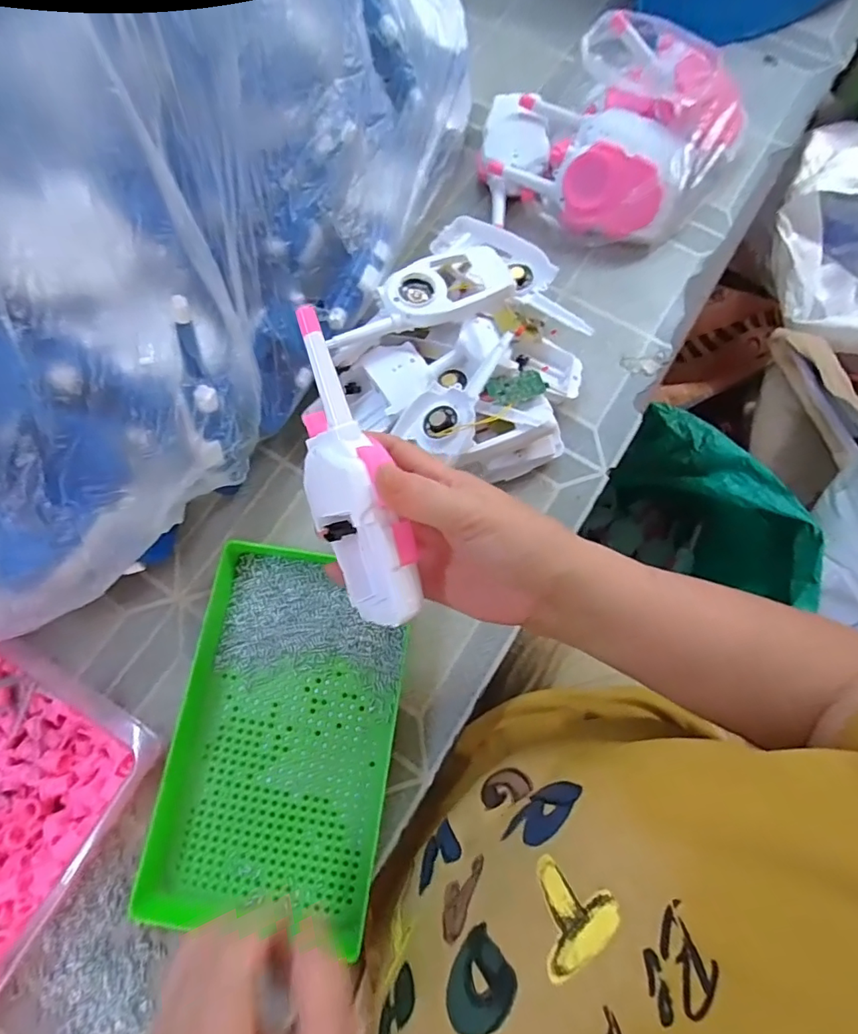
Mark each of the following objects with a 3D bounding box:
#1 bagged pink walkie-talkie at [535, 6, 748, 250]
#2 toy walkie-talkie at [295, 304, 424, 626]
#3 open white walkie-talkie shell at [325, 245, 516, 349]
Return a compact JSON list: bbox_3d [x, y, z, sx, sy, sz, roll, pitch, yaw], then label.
[{"bbox_3d":[0.191,-0.345,0.467,0.170,0.091,0.181,27,76,6],"label":"bagged pink walkie-talkie"},{"bbox_3d":[-0.045,-0.022,0.273,0.044,0.049,0.164,-16,98,-5],"label":"toy walkie-talkie"},{"bbox_3d":[-0.008,-0.175,0.411,0.157,0.017,0.057,-30,77,-9],"label":"open white walkie-talkie shell"}]

